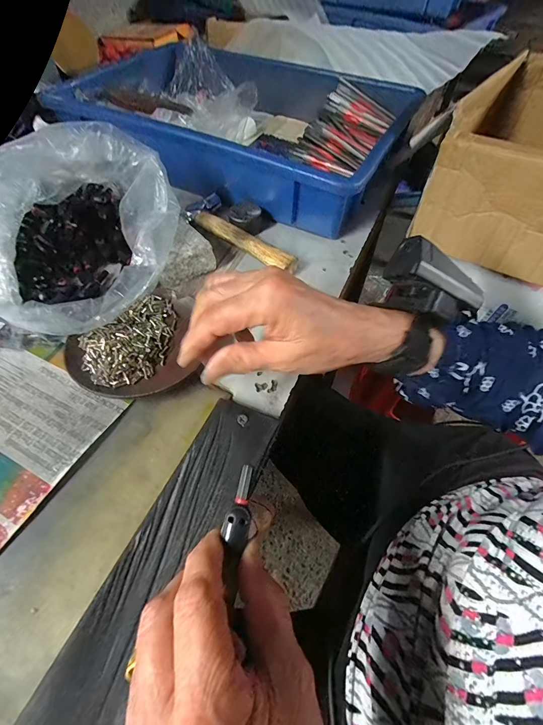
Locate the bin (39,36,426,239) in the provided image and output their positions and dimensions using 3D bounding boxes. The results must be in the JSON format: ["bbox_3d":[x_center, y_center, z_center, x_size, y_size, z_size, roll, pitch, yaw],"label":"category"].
[{"bbox_3d":[-0.041,-0.329,0.466,0.428,0.069,0.281,25,58,15],"label":"bin"}]

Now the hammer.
[{"bbox_3d":[-0.038,-0.141,0.372,0.049,0.021,0.157,-39,65,-24],"label":"hammer"}]

